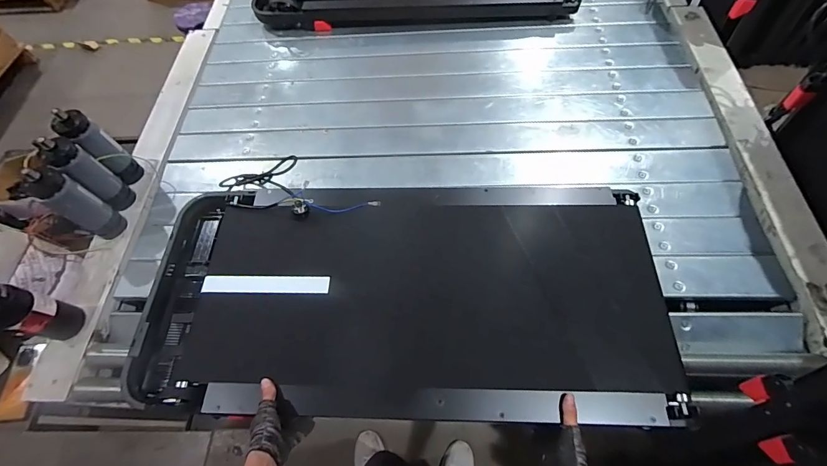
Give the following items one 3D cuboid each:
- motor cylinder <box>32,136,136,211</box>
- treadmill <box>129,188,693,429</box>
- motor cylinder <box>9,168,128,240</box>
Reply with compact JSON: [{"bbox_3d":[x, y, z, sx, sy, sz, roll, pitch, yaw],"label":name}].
[{"bbox_3d":[-0.764,-0.131,0.908,0.064,0.232,0.067,40,72,20],"label":"motor cylinder"},{"bbox_3d":[-0.027,0.132,0.795,1.018,0.106,0.460,0,64,3],"label":"treadmill"},{"bbox_3d":[-0.782,-0.065,0.877,0.085,0.229,0.081,25,68,15],"label":"motor cylinder"}]

